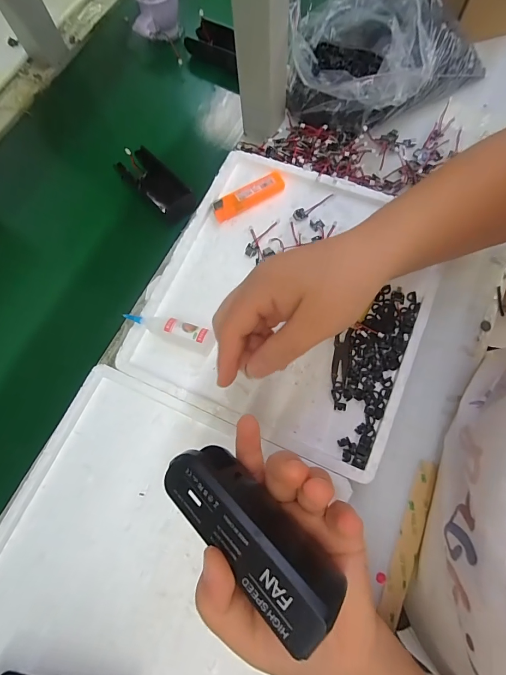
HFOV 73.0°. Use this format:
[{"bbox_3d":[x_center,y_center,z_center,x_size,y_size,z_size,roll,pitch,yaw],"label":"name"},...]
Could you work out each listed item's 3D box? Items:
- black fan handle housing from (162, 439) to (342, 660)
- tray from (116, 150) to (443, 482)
[{"bbox_3d":[-0.002,0.100,0.180,0.101,0.032,0.036,38,77,24],"label":"black fan handle housing"},{"bbox_3d":[0.034,-0.044,0.331,0.250,0.020,0.266,23,75,8],"label":"tray"}]

